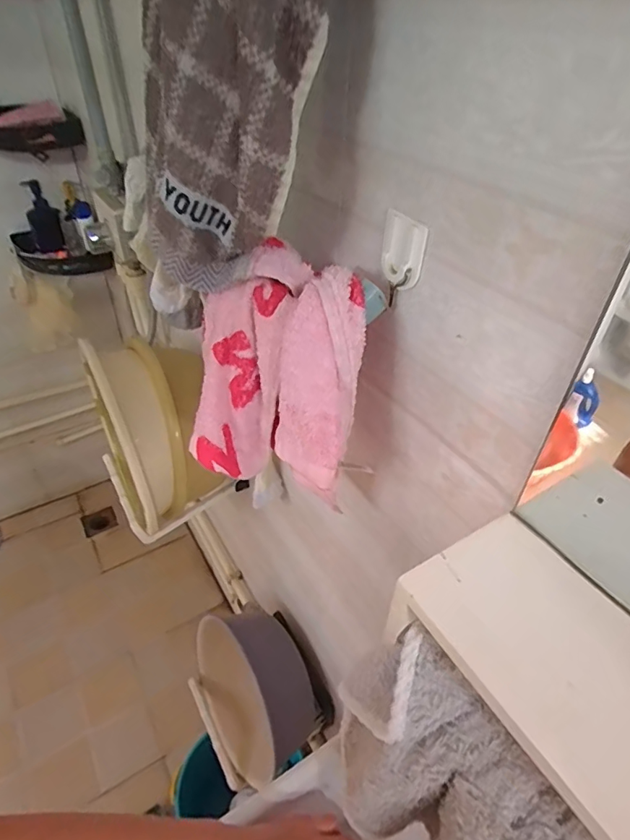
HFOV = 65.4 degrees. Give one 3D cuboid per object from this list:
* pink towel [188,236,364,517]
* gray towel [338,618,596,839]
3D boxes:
[{"bbox_3d":[-0.028,-0.030,0.384,0.141,0.197,0.060,16,21,33],"label":"pink towel"},{"bbox_3d":[0.076,0.258,0.319,0.070,0.208,0.181,-24,47,-27],"label":"gray towel"}]

